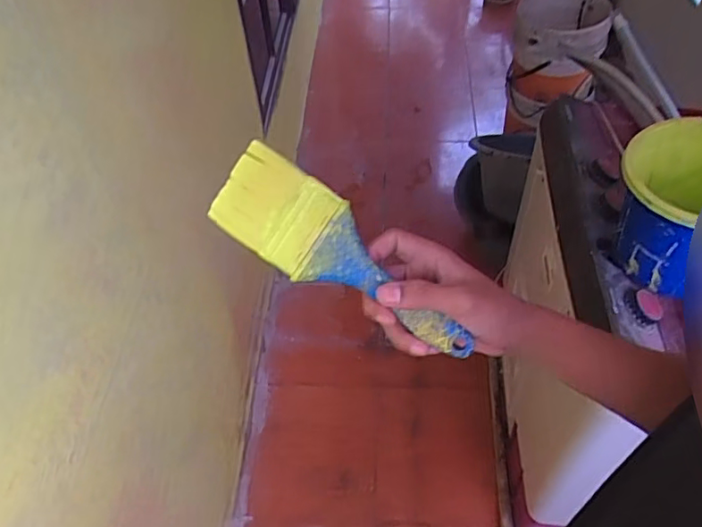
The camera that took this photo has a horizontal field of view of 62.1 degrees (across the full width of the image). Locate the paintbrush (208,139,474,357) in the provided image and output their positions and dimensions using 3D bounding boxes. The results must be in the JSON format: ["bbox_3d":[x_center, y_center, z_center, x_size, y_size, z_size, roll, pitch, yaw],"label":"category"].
[{"bbox_3d":[-0.003,-0.002,0.439,0.216,0.073,0.010,35,14,3],"label":"paintbrush"}]

